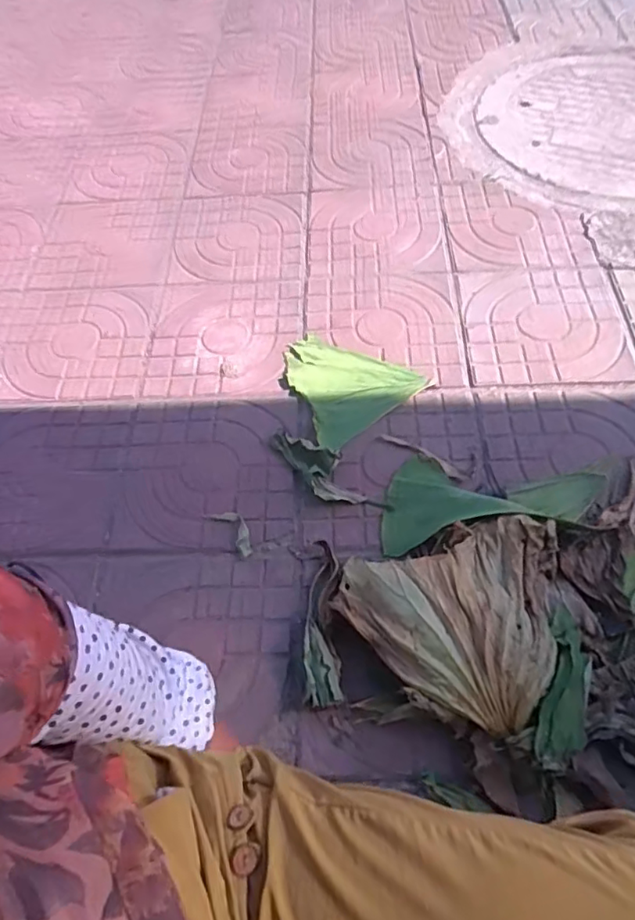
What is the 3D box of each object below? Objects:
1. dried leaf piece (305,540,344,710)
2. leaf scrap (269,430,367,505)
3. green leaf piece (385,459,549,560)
[{"bbox_3d":[0.007,0.221,0.811,0.046,0.058,0.237,-2,56,2],"label":"dried leaf piece"},{"bbox_3d":[-0.003,0.007,0.960,0.065,0.024,0.191,-33,61,-18],"label":"leaf scrap"},{"bbox_3d":[0.188,0.042,0.885,0.194,0.088,0.173,-8,56,-3],"label":"green leaf piece"}]

